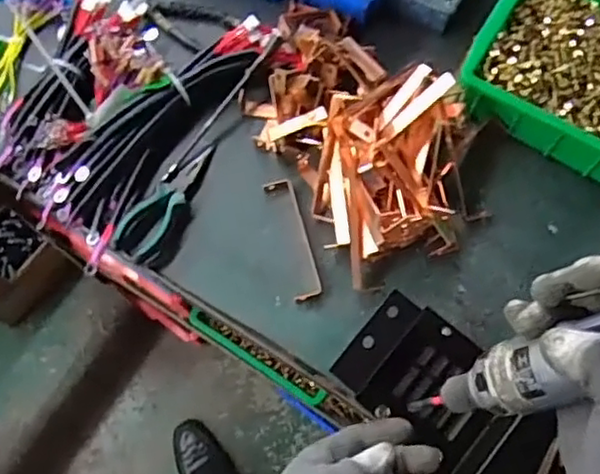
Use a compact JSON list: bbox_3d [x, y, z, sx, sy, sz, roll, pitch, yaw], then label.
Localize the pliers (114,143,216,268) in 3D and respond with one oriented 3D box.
[{"bbox_3d":[-0.140,-0.039,0.727,0.063,0.020,0.145,29,75,9],"label":"pliers"}]

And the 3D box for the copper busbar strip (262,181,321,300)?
[{"bbox_3d":[-0.007,0.001,0.715,0.031,0.017,0.134,-15,73,-4],"label":"copper busbar strip"}]

